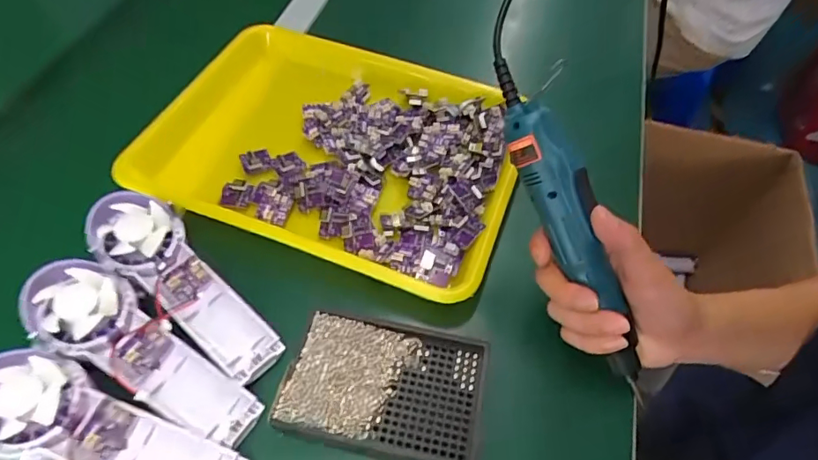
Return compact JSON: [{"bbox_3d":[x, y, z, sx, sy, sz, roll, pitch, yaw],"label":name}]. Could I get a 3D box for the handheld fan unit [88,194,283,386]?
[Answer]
[{"bbox_3d":[-0.169,0.040,0.385,0.178,0.029,0.059,43,62,8],"label":"handheld fan unit"}]

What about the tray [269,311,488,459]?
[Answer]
[{"bbox_3d":[-0.016,0.109,0.355,0.135,0.012,0.087,9,54,3],"label":"tray"}]

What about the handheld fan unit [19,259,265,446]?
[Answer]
[{"bbox_3d":[-0.184,0.087,0.357,0.176,0.033,0.057,37,58,-1],"label":"handheld fan unit"}]

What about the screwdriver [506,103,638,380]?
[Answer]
[{"bbox_3d":[0.118,0.008,0.346,0.029,0.033,0.201,-28,97,-21],"label":"screwdriver"}]

